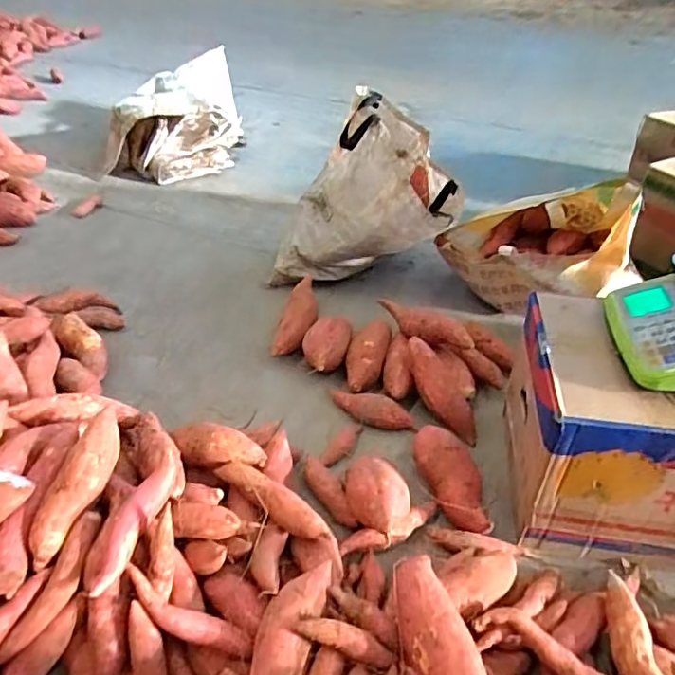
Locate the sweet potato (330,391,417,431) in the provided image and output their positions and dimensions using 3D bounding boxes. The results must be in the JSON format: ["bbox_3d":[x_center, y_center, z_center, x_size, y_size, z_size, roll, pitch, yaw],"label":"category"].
[{"bbox_3d":[0.062,0.135,1.015,0.179,0.043,0.053,14,39,15],"label":"sweet potato"}]

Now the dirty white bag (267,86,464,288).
[{"bbox_3d":[0.085,-0.348,1.356,0.420,0.376,0.334,10,38,10],"label":"dirty white bag"}]

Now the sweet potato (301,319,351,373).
[{"bbox_3d":[-0.023,0.019,1.126,0.097,0.083,0.131,2,37,1],"label":"sweet potato"}]

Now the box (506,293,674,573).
[{"bbox_3d":[0.494,0.144,0.796,0.452,0.281,0.266,7,38,7],"label":"box"}]

